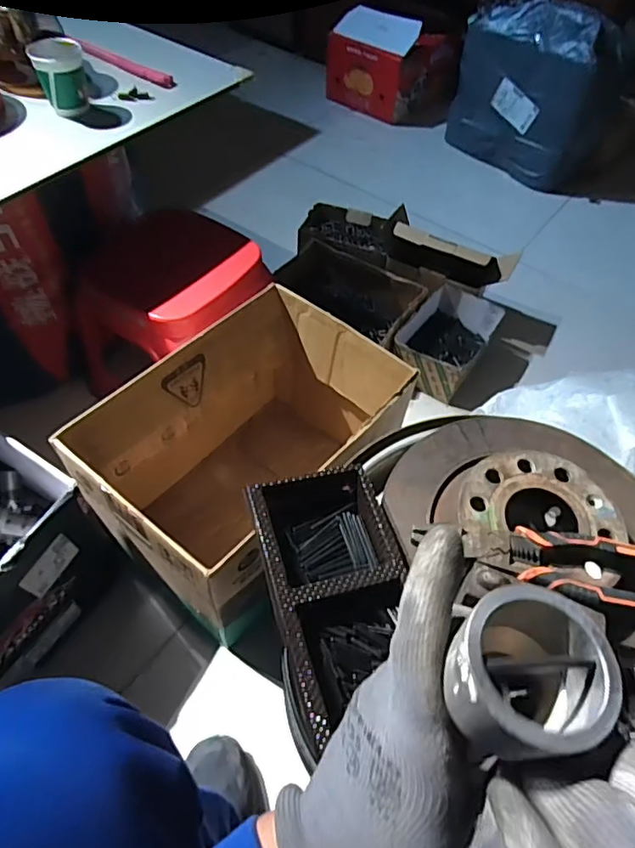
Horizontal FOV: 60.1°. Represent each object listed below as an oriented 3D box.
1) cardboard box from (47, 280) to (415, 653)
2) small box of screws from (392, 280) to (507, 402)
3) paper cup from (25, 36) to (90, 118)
[{"bbox_3d":[-0.083,0.057,0.798,0.276,0.289,0.410,35,59,20],"label":"cardboard box"},{"bbox_3d":[0.251,-0.168,1.091,0.160,0.100,0.211,28,57,16],"label":"small box of screws"},{"bbox_3d":[-0.323,-0.439,0.696,0.057,0.071,0.055,-11,55,-11],"label":"paper cup"}]

